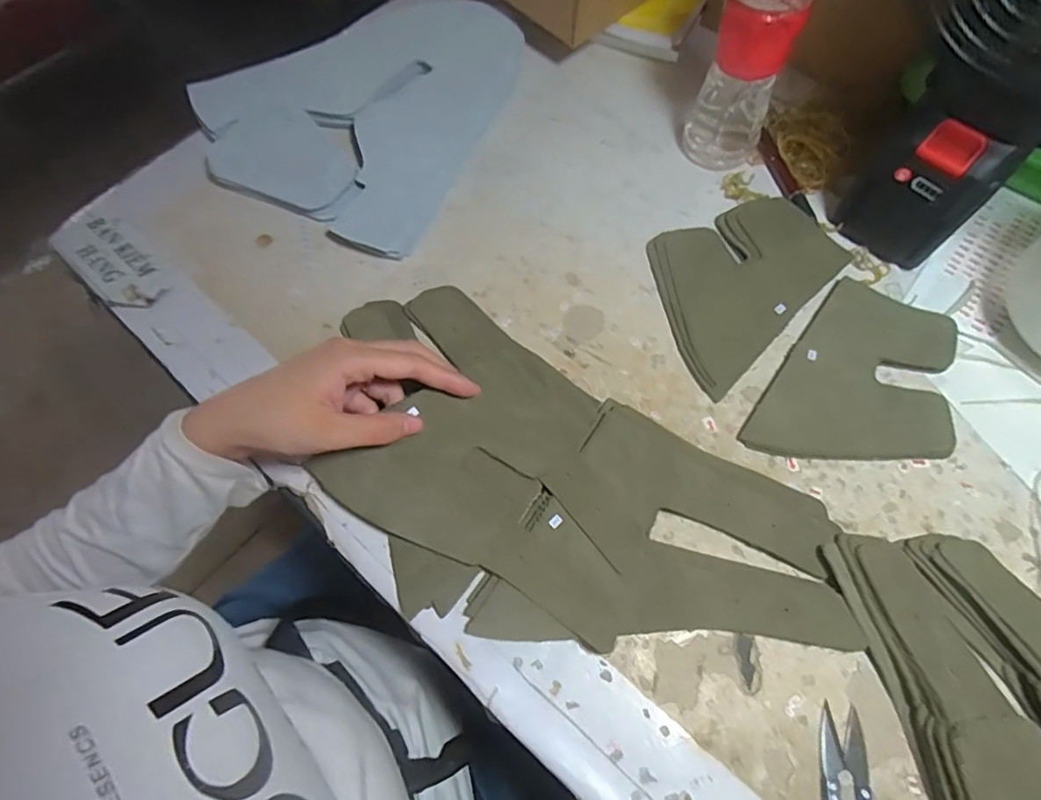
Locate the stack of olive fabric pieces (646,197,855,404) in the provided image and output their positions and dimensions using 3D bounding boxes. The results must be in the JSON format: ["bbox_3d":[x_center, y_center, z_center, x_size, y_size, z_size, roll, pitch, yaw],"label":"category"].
[{"bbox_3d":[0.152,-0.093,0.412,0.156,0.013,0.110,-42,71,-15],"label":"stack of olive fabric pieces"}]

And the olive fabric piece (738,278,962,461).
[{"bbox_3d":[0.233,-0.009,0.376,0.107,0.008,0.156,32,71,15],"label":"olive fabric piece"}]

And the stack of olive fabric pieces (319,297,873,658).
[{"bbox_3d":[0.010,0.057,0.345,0.345,0.026,0.176,32,71,15],"label":"stack of olive fabric pieces"}]

